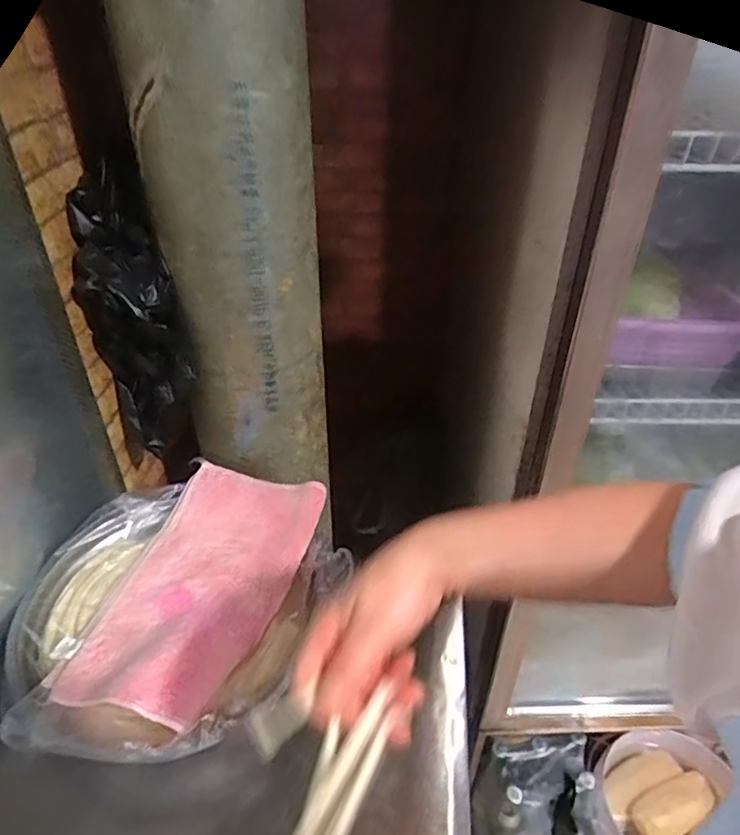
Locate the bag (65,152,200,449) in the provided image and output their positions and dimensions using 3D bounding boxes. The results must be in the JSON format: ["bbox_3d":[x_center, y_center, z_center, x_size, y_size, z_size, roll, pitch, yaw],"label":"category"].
[{"bbox_3d":[-0.249,-0.091,0.626,0.087,0.286,0.098,-19,41,-24],"label":"bag"}]

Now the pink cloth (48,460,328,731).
[{"bbox_3d":[-0.146,0.141,0.533,0.142,0.018,0.255,8,35,12],"label":"pink cloth"}]

